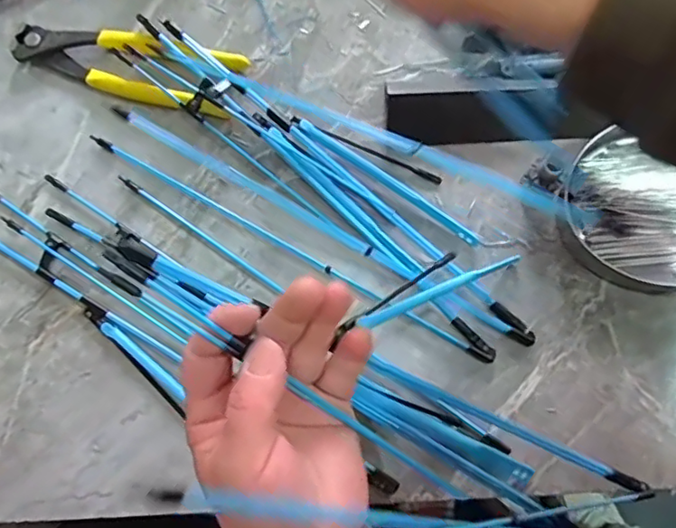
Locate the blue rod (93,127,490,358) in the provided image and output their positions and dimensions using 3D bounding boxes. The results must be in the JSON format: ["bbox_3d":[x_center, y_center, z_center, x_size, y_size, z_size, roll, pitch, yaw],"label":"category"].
[{"bbox_3d":[-0.037,-0.014,0.387,0.305,0.008,0.006,29,78,7],"label":"blue rod"}]

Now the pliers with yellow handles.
[{"bbox_3d":[-0.149,-0.140,0.411,0.161,0.021,0.048,12,76,4],"label":"pliers with yellow handles"}]

